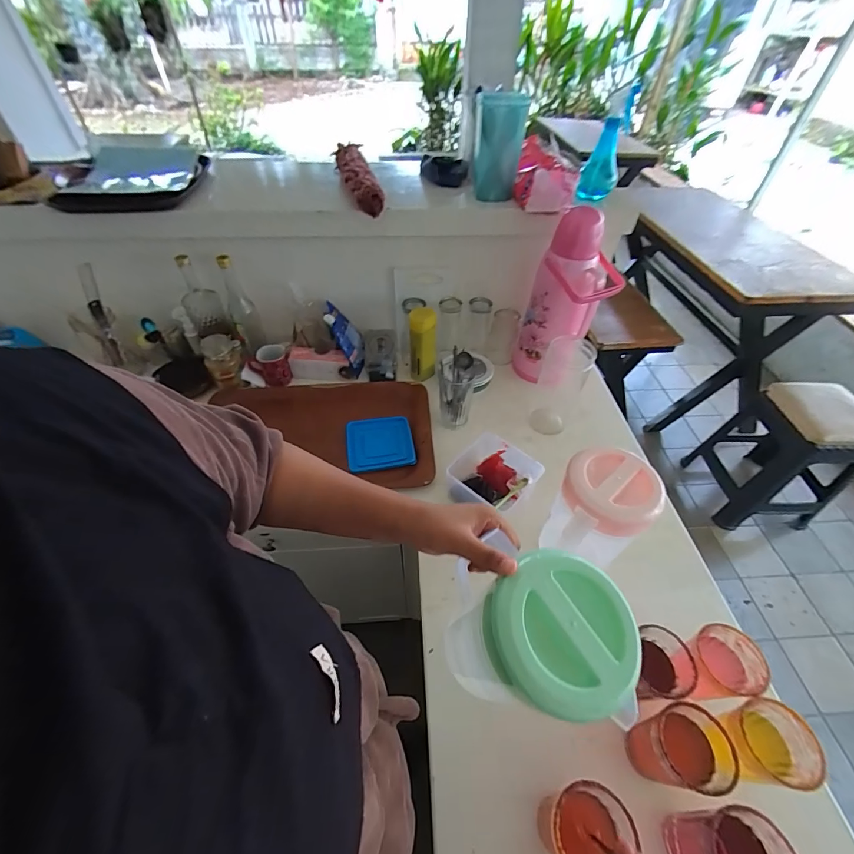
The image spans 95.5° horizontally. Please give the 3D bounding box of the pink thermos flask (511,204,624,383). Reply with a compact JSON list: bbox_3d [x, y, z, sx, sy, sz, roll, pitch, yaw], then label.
[{"bbox_3d":[0.327,-0.262,0.866,0.180,0.384,0.120,-3,48,-4],"label":"pink thermos flask"}]

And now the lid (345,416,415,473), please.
[{"bbox_3d":[-0.102,0.036,0.847,0.142,0.019,0.135,-4,48,-4],"label":"lid"}]

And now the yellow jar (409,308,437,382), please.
[{"bbox_3d":[-0.010,-0.197,0.943,0.062,0.166,0.062,0,48,0],"label":"yellow jar"}]

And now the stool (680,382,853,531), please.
[{"bbox_3d":[1.319,0.096,1.452,0.347,0.550,0.347,-1,48,-2],"label":"stool"}]

